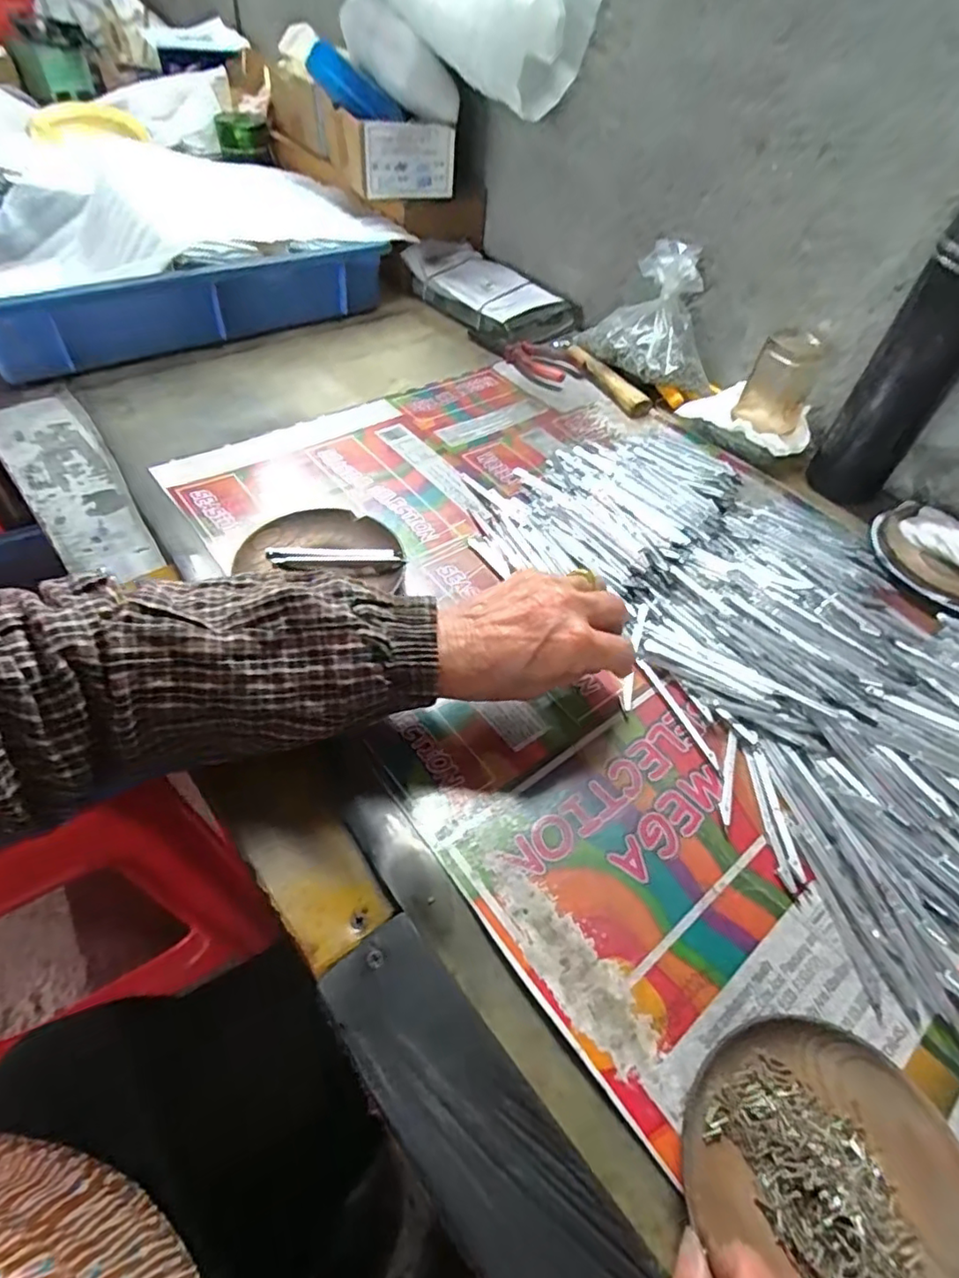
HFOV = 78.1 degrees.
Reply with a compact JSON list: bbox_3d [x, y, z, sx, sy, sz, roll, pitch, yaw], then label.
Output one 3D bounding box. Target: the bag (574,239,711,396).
[{"bbox_3d":[0.184,-0.330,0.614,0.072,0.118,0.153,-34,61,-29],"label":"bag"}]

